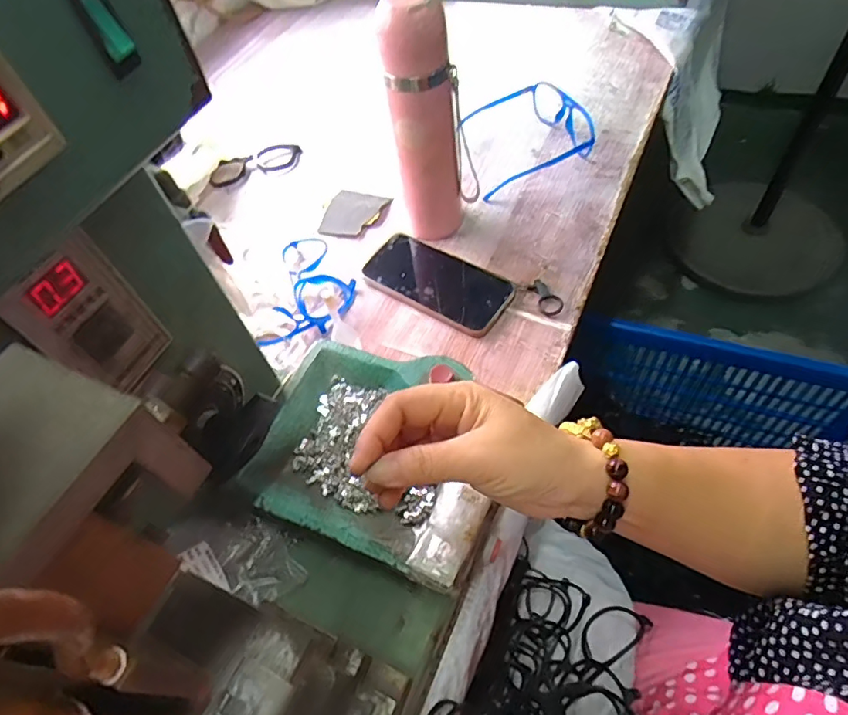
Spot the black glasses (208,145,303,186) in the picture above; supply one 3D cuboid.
[{"bbox_3d":[-0.232,-0.270,0.727,0.127,0.025,0.043,-16,56,-2],"label":"black glasses"}]

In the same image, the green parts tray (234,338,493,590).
[{"bbox_3d":[-0.032,0.064,0.401,0.175,0.028,0.158,15,60,18],"label":"green parts tray"}]

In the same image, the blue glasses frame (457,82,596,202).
[{"bbox_3d":[0.114,-0.284,0.651,0.142,0.054,0.145,-22,56,-6],"label":"blue glasses frame"}]

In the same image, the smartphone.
[{"bbox_3d":[0.015,-0.084,0.566,0.157,0.007,0.080,28,65,24],"label":"smartphone"}]

